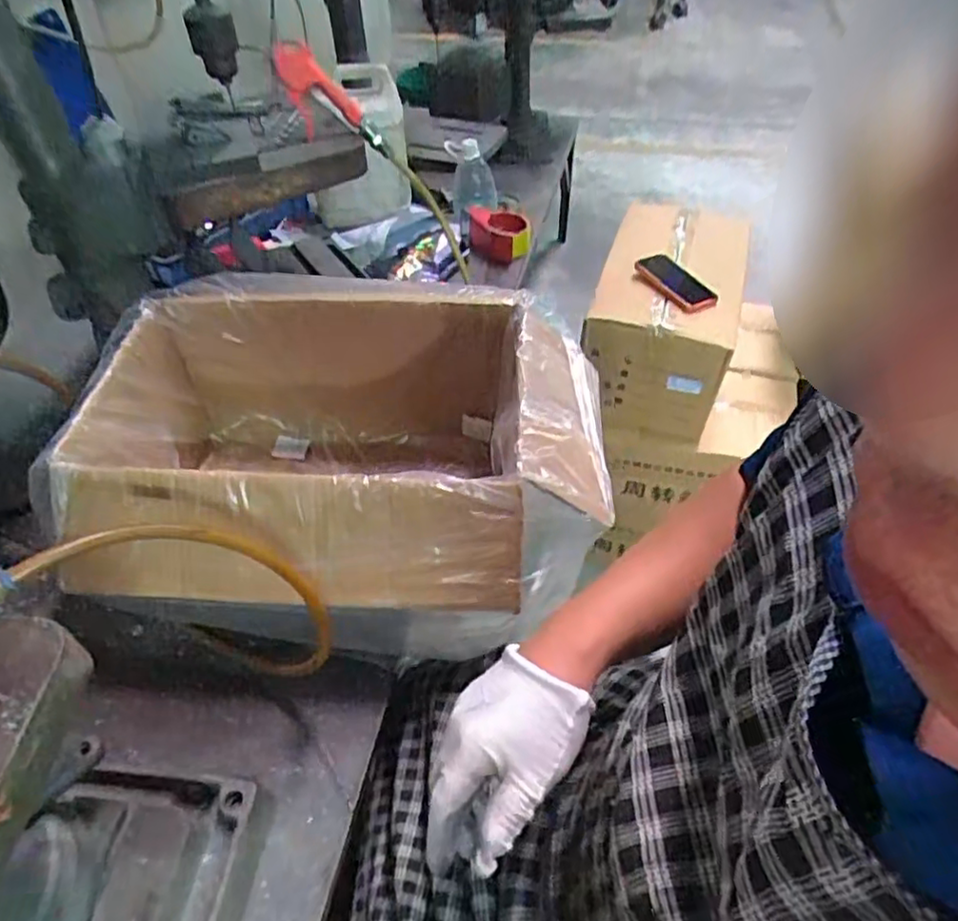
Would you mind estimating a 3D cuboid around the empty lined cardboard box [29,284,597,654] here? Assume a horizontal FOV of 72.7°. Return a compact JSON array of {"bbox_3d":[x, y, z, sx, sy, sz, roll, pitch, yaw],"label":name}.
[{"bbox_3d":[-0.130,-0.005,0.736,0.523,0.214,0.405,3,50,6],"label":"empty lined cardboard box"}]

